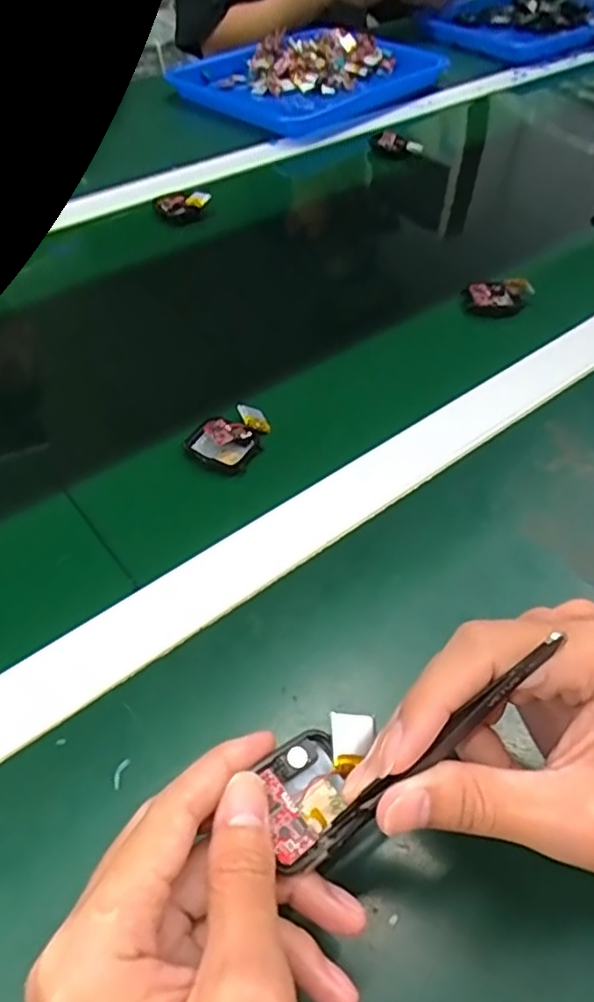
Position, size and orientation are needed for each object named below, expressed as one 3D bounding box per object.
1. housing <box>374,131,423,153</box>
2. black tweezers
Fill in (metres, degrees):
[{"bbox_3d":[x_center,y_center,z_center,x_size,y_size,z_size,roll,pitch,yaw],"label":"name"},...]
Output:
[{"bbox_3d":[0.119,-0.414,0.733,0.059,0.020,0.016,27,55,19],"label":"housing"},{"bbox_3d":[0.047,0.077,0.202,0.093,0.011,0.006,-44,57,10],"label":"black tweezers"}]

